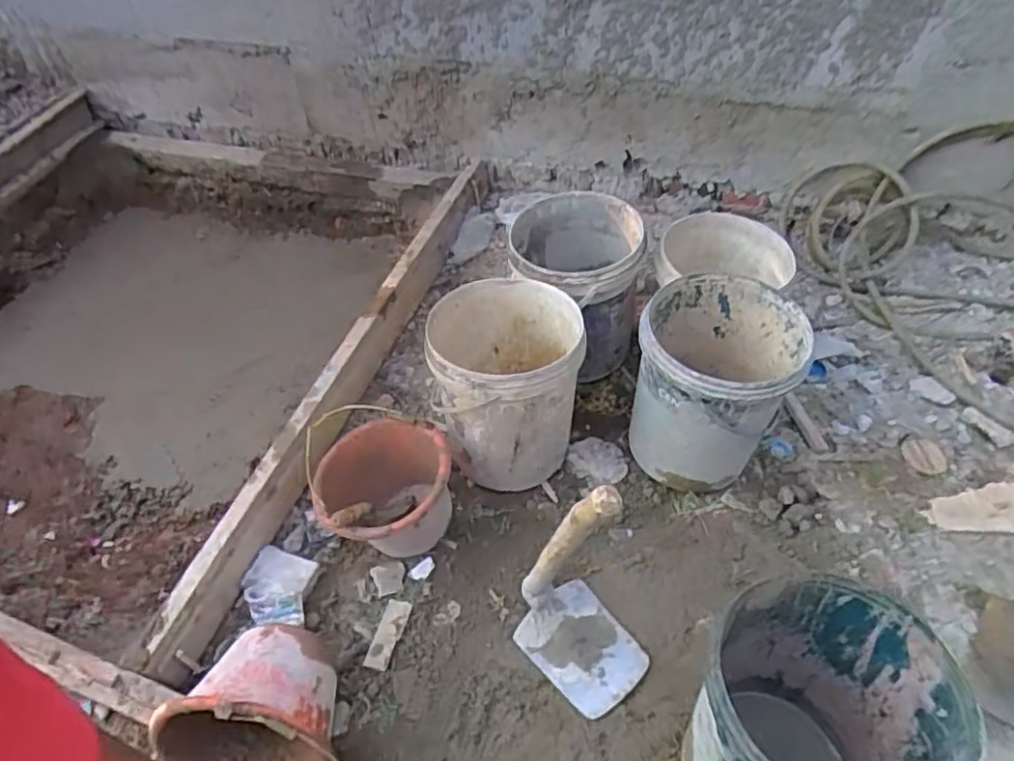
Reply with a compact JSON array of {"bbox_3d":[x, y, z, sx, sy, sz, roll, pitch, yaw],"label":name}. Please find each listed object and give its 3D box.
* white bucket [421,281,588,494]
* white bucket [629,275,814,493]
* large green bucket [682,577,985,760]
[{"bbox_3d":[0.002,-0.001,1.405,0.299,0.340,0.327,-5,48,-1],"label":"white bucket"},{"bbox_3d":[0.424,0.011,1.352,0.286,0.360,0.301,-2,48,2],"label":"white bucket"},{"bbox_3d":[0.429,0.525,0.955,0.286,0.434,0.311,-2,48,2],"label":"large green bucket"}]

